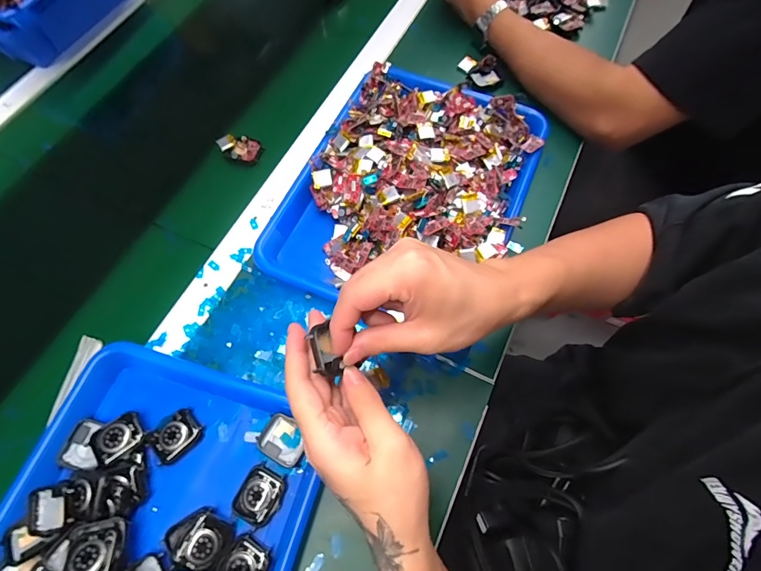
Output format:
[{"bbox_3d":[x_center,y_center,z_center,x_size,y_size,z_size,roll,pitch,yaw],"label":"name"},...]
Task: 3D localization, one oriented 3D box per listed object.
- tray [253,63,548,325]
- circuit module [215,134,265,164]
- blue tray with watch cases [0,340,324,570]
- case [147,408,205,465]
[{"bbox_3d":[0.036,-0.119,0.461,0.247,0.069,0.328,22,69,11],"label":"tray"},{"bbox_3d":[-0.182,-0.180,0.522,0.057,0.009,0.034,23,77,1],"label":"circuit module"},{"bbox_3d":[-0.203,0.232,0.322,0.249,0.047,0.335,15,68,8],"label":"blue tray with watch cases"},{"bbox_3d":[-0.192,0.142,0.378,0.033,0.013,0.044,39,73,17],"label":"case"}]

